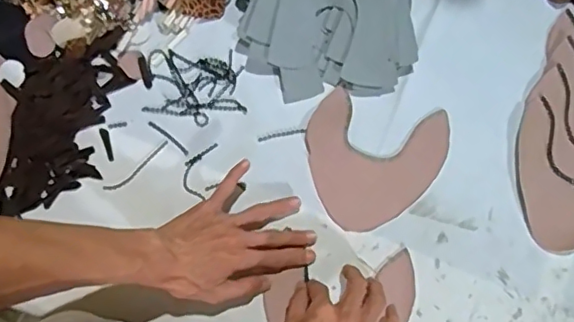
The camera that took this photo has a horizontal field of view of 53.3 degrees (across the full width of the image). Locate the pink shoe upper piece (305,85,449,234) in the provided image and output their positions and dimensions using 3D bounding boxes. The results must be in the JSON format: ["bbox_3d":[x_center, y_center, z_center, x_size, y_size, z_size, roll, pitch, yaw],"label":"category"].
[{"bbox_3d":[0.099,0.003,0.664,0.157,0.009,0.154,13,79,1],"label":"pink shoe upper piece"}]

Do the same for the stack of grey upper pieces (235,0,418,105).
[{"bbox_3d":[0.041,-0.203,0.674,0.206,0.085,0.248,-9,77,-1],"label":"stack of grey upper pieces"}]

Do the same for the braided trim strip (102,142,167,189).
[{"bbox_3d":[-0.173,0.008,0.666,0.087,0.006,0.012,-38,80,-7],"label":"braided trim strip"}]

